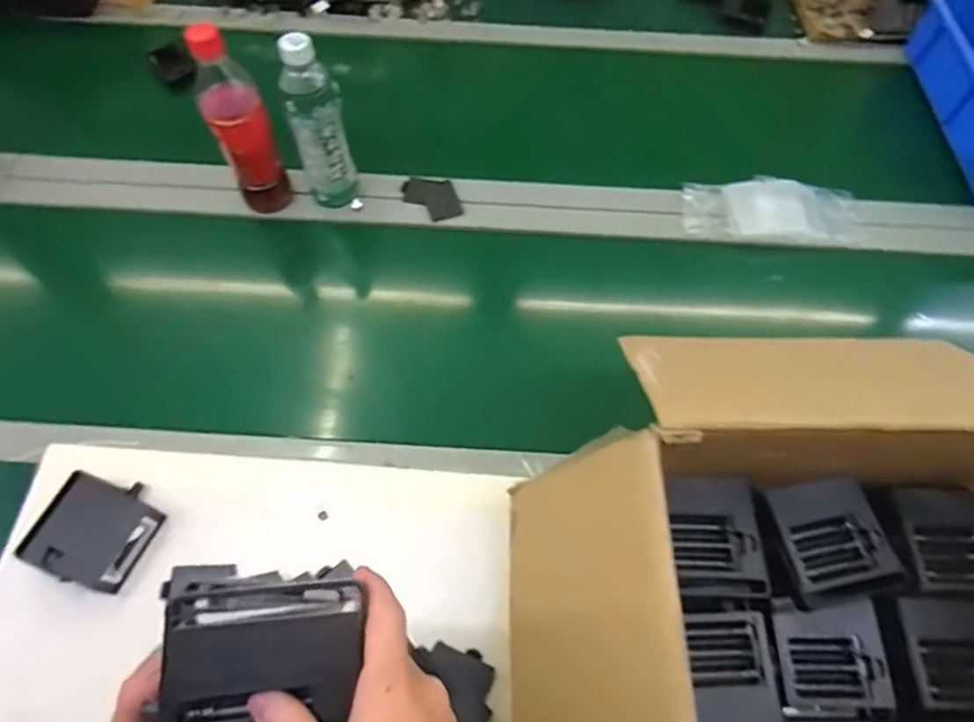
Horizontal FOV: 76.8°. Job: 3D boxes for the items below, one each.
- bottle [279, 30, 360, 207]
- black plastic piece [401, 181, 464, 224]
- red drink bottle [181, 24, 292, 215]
[{"bbox_3d":[-0.197,-0.271,0.723,0.061,0.223,0.051,-20,65,-11],"label":"bottle"},{"bbox_3d":[-0.073,-0.215,0.816,0.066,0.006,0.076,-20,65,-11],"label":"black plastic piece"},{"bbox_3d":[-0.286,-0.273,0.703,0.061,0.221,0.061,-20,65,-11],"label":"red drink bottle"}]

